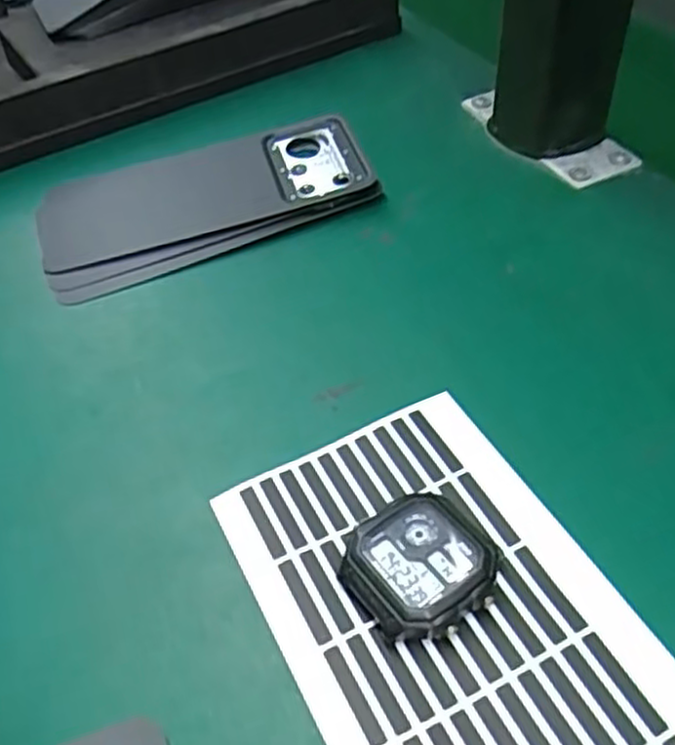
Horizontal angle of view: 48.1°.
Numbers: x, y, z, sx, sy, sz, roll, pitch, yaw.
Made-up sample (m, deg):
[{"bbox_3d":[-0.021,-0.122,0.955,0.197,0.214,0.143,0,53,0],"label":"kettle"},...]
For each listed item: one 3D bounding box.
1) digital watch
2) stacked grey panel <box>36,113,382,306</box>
[{"bbox_3d":[0.025,0.058,0.227,0.041,0.013,0.040,-29,52,-19],"label":"digital watch"},{"bbox_3d":[-0.066,-0.088,0.373,0.158,0.014,0.095,-19,50,-10],"label":"stacked grey panel"}]

